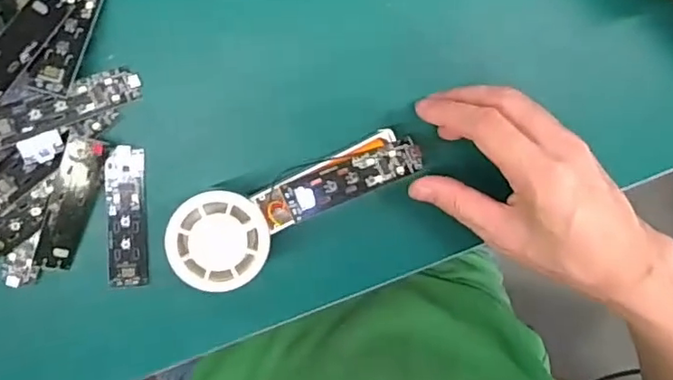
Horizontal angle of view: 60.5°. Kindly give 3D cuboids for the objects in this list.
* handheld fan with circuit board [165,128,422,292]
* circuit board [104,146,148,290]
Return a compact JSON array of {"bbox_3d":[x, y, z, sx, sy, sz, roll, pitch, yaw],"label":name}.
[{"bbox_3d":[-0.023,0.004,0.341,0.154,0.036,0.053,-28,100,-1],"label":"handheld fan with circuit board"},{"bbox_3d":[-0.136,0.018,0.373,0.024,0.004,0.089,-2,95,-22],"label":"circuit board"}]

